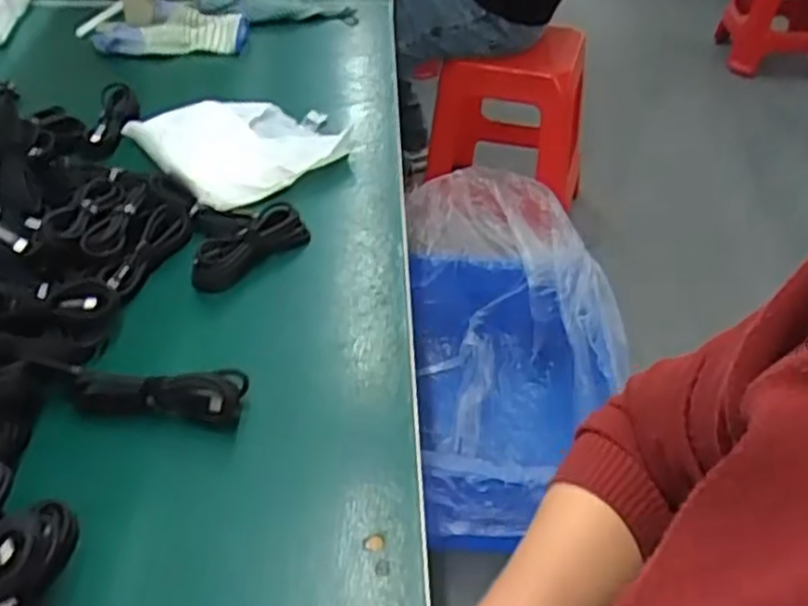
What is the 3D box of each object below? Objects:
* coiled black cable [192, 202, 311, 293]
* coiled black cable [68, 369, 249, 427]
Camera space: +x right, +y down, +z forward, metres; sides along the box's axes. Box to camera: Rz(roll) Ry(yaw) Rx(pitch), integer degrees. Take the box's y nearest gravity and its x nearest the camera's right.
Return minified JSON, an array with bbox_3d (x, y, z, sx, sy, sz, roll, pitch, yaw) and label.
[{"bbox_3d":[-0.125,-0.048,0.609,0.045,0.025,0.110,23,46,23],"label":"coiled black cable"},{"bbox_3d":[-0.163,0.061,0.483,0.110,0.038,0.031,-1,41,-2],"label":"coiled black cable"}]

